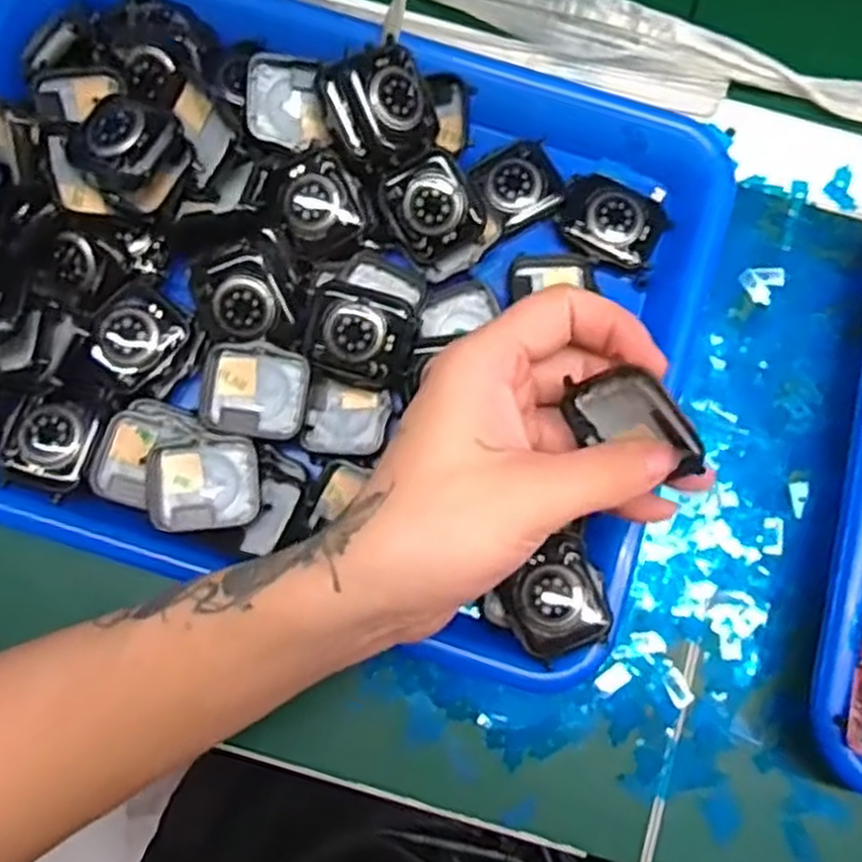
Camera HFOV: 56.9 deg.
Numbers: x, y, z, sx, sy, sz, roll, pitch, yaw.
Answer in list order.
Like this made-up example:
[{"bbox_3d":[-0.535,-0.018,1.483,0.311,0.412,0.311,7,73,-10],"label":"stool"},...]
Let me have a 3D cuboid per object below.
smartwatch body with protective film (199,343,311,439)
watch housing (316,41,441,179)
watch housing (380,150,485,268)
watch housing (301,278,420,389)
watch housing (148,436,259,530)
[{"bbox_3d":[-0.072,-0.016,0.329,0.041,0.012,0.037,10,81,1],"label":"smartwatch body with protective film"},{"bbox_3d":[-0.021,-0.135,0.336,0.045,0.018,0.045,-18,106,8],"label":"watch housing"},{"bbox_3d":[0.000,-0.095,0.340,0.036,0.007,0.040,-27,107,6],"label":"watch housing"},{"bbox_3d":[-0.029,-0.039,0.329,0.044,0.016,0.037,16,81,2],"label":"watch housing"},{"bbox_3d":[-0.090,0.021,0.319,0.040,0.012,0.035,-7,81,-2],"label":"watch housing"}]

